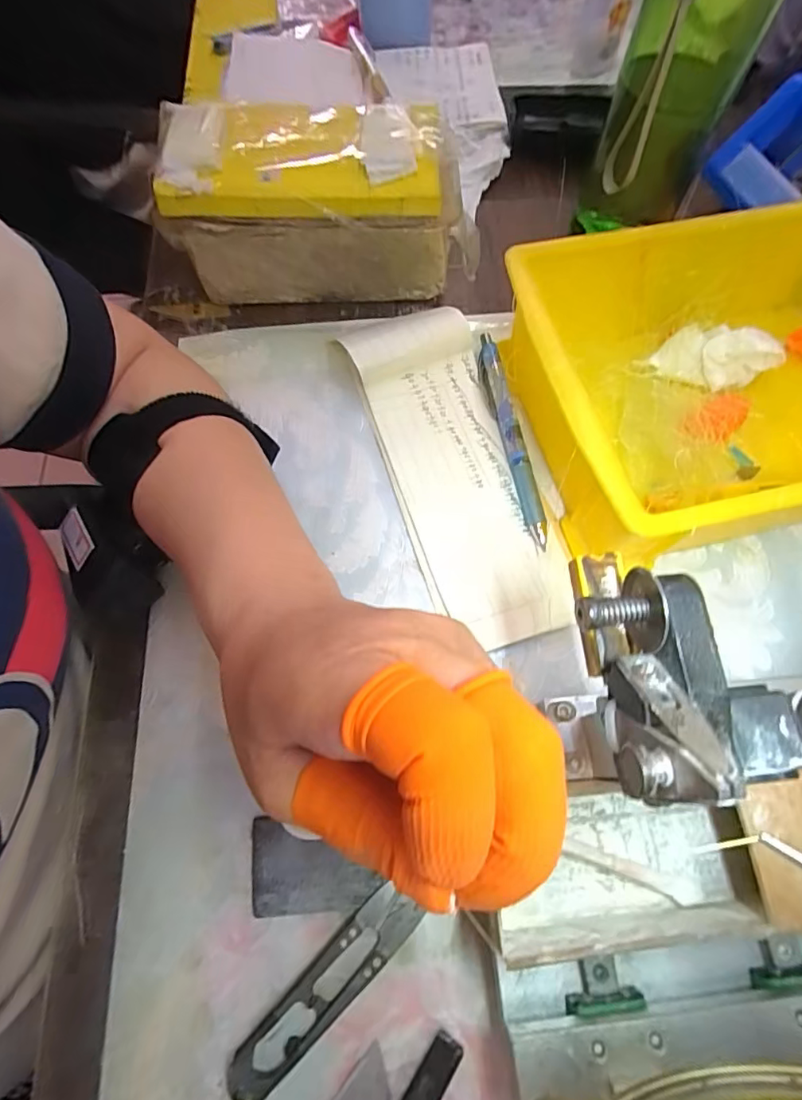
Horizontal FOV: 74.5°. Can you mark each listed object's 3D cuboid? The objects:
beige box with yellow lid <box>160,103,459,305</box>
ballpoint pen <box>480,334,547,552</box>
[{"bbox_3d":[-0.049,-0.208,0.330,0.175,0.096,0.075,-2,66,-1],"label":"beige box with yellow lid"},{"bbox_3d":[0.065,-0.069,0.313,0.011,0.015,0.143,-10,66,-4],"label":"ballpoint pen"}]

